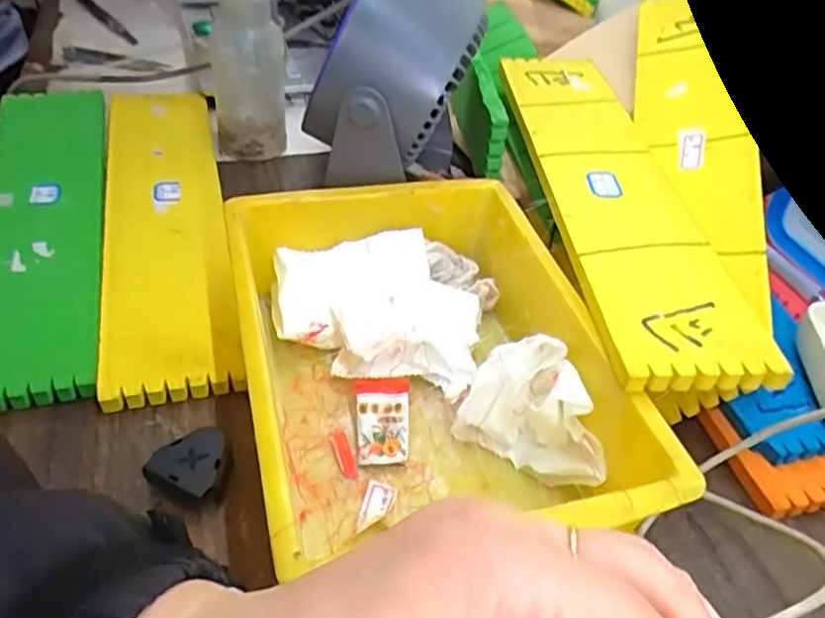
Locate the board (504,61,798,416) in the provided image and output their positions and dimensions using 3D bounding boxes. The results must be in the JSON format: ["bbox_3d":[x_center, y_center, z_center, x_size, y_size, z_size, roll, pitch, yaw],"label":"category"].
[{"bbox_3d":[0.128,-0.081,0.426,0.084,0.017,0.356,1,44,-6],"label":"board"}]

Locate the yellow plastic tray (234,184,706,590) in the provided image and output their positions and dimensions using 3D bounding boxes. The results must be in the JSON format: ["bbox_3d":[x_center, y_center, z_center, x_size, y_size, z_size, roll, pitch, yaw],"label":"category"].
[{"bbox_3d":[0.003,0.026,0.351,0.173,0.063,0.240,-7,45,-15],"label":"yellow plastic tray"}]

